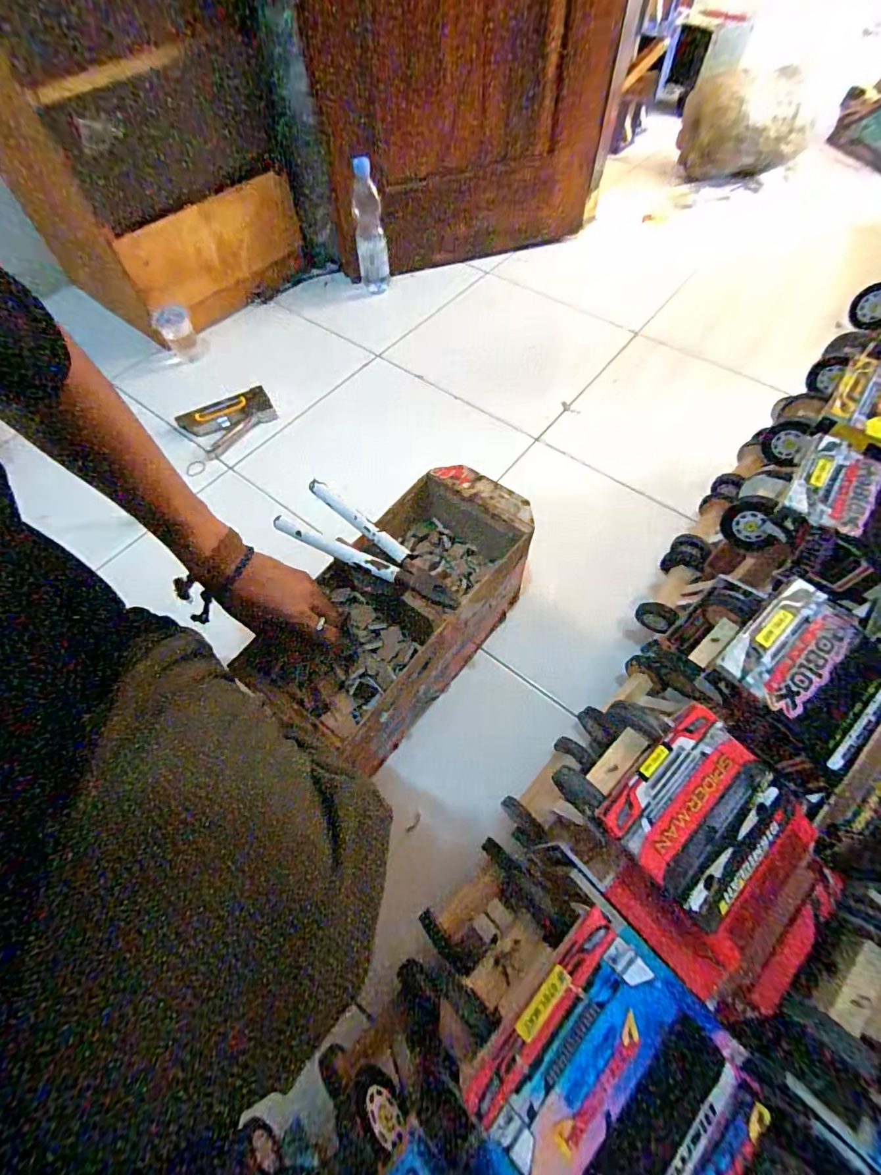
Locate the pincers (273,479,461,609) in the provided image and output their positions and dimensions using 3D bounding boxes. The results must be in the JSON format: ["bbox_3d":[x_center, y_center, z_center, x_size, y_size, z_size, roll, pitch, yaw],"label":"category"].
[{"bbox_3d":[-0.069,-0.044,0.485,0.213,0.012,0.069,28,66,16],"label":"pincers"}]

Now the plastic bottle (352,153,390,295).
[{"bbox_3d":[-0.153,-0.762,1.007,0.064,0.226,0.081,-9,62,-3],"label":"plastic bottle"}]

